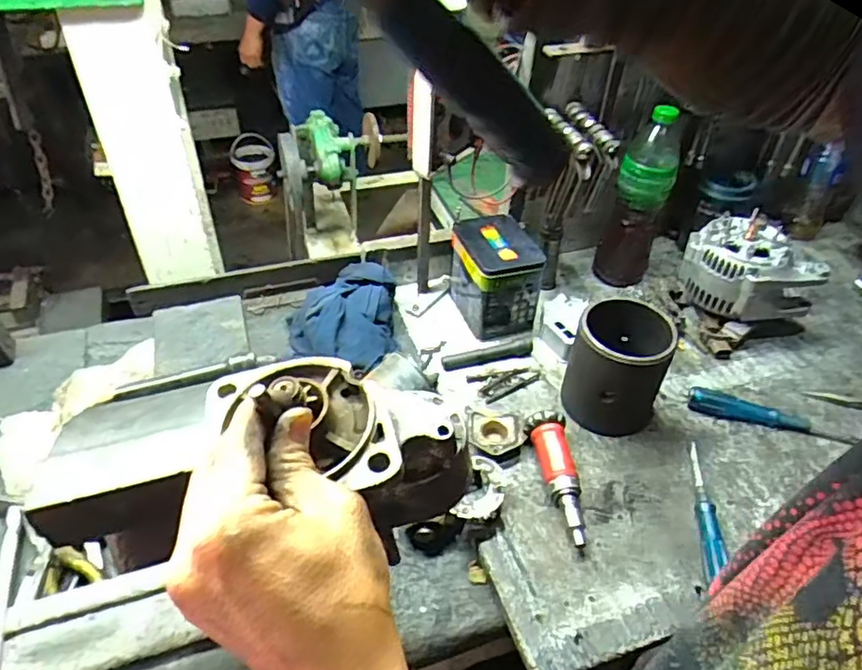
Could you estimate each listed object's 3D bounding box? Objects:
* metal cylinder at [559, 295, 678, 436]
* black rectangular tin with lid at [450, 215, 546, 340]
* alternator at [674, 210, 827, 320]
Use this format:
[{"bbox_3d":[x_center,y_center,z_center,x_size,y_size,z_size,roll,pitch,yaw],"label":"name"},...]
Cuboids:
[{"bbox_3d":[0.223,0.033,0.731,0.106,0.120,0.107,14,43,12],"label":"metal cylinder"},{"bbox_3d":[0.089,-0.089,0.875,0.100,0.125,0.144,-11,44,-15],"label":"black rectangular tin with lid"},{"bbox_3d":[0.443,-0.091,0.874,0.151,0.134,0.153,-9,43,-13],"label":"alternator"}]

